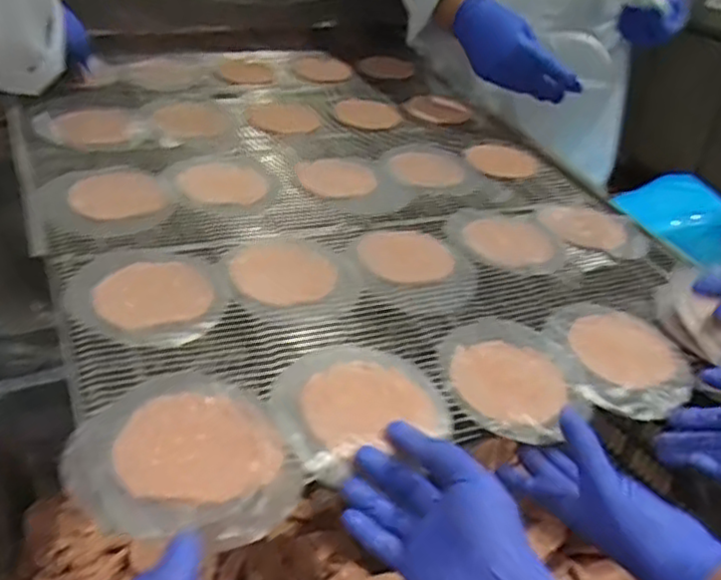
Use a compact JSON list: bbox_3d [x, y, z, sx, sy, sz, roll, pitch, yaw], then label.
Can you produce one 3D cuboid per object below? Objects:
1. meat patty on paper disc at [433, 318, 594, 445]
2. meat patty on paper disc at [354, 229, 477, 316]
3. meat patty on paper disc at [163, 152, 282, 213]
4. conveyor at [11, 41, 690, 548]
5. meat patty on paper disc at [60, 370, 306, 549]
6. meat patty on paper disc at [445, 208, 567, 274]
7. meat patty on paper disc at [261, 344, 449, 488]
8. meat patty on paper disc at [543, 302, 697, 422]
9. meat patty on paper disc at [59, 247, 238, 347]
[{"bbox_3d":[0.114,0.068,0.549,0.110,0.010,0.126,-3,33,-14],"label":"meat patty on paper disc"},{"bbox_3d":[0.054,-0.025,0.651,0.100,0.008,0.122,-11,35,-25],"label":"meat patty on paper disc"},{"bbox_3d":[-0.145,-0.117,0.747,0.115,0.015,0.114,-1,32,-12],"label":"meat patty on paper disc"},{"bbox_3d":[-0.040,-0.129,0.777,0.584,0.027,0.788,-10,35,-24],"label":"conveyor"},{"bbox_3d":[-0.110,0.105,0.436,0.132,0.023,0.117,29,41,26],"label":"meat patty on paper disc"},{"bbox_3d":[0.150,-0.056,0.716,0.122,0.012,0.122,4,31,-3],"label":"meat patty on paper disc"},{"bbox_3d":[-0.003,0.078,0.492,0.119,0.013,0.099,-18,43,-32],"label":"meat patty on paper disc"},{"bbox_3d":[0.217,0.056,0.586,0.111,0.018,0.118,-2,32,-12],"label":"meat patty on paper disc"},{"bbox_3d":[-0.166,0.003,0.559,0.114,0.018,0.106,4,31,-3],"label":"meat patty on paper disc"}]

